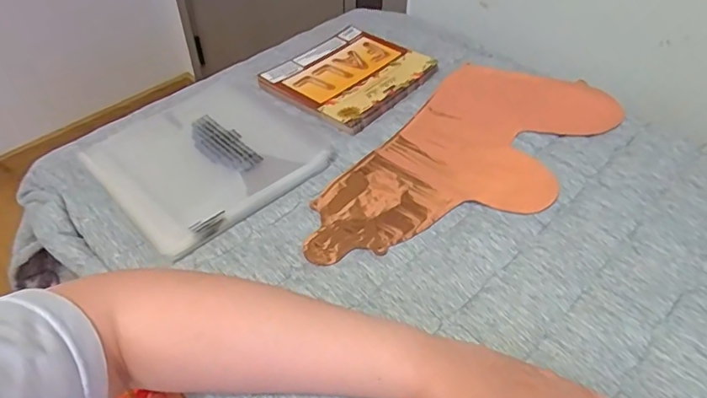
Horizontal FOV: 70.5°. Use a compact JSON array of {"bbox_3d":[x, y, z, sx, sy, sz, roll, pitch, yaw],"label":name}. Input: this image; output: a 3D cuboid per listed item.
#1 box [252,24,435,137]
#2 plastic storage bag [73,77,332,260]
[{"bbox_3d":[-0.006,-0.175,0.699,0.174,0.015,0.193,32,53,28],"label":"box"},{"bbox_3d":[-0.160,-0.058,0.580,0.240,0.018,0.210,-35,55,-29],"label":"plastic storage bag"}]

